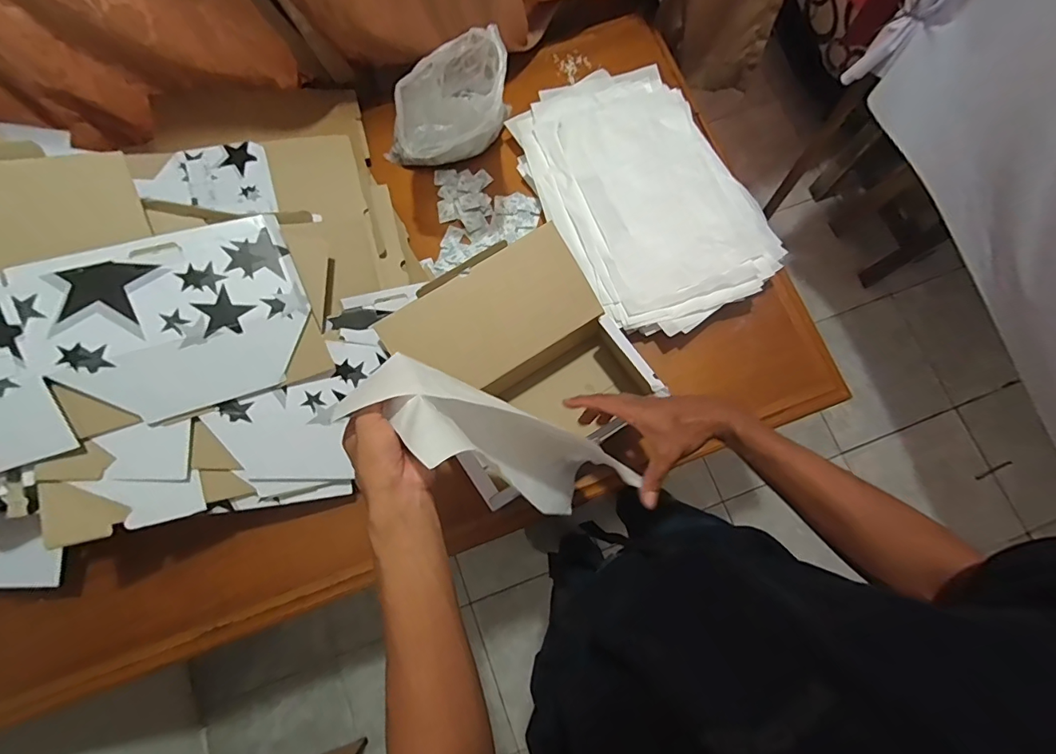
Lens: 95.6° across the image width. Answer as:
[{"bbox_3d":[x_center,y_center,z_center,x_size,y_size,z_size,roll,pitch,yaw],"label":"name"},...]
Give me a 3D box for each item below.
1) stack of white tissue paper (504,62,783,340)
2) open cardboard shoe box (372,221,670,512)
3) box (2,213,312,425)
[{"bbox_3d":[0.184,-0.304,0.787,0.325,0.039,0.472,-28,79,-5],"label":"stack of white tissue paper"},{"bbox_3d":[-0.010,-0.018,0.689,0.272,0.153,0.277,-34,79,-6],"label":"open cardboard shoe box"},{"bbox_3d":[-0.407,-0.063,0.567,0.268,0.019,0.198,-21,104,-19],"label":"box"}]

